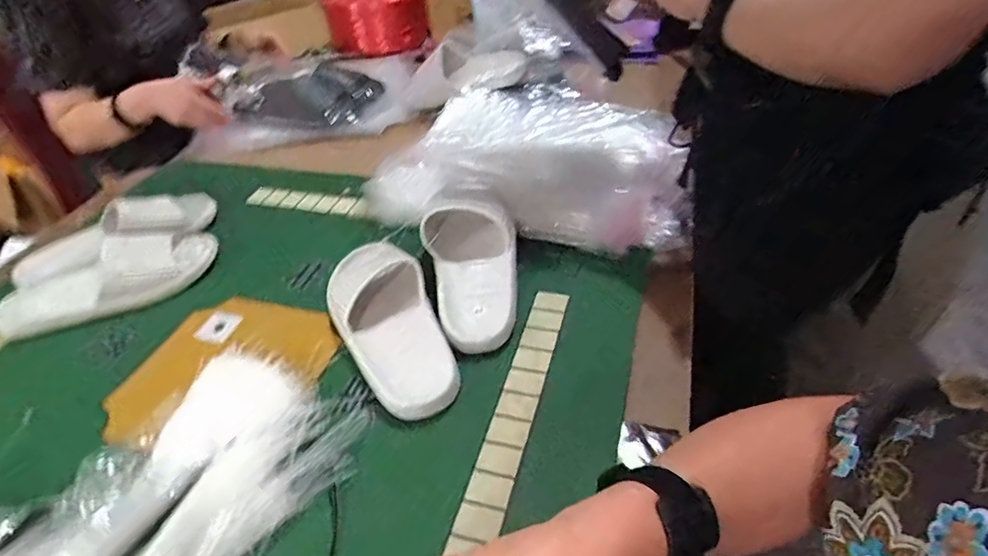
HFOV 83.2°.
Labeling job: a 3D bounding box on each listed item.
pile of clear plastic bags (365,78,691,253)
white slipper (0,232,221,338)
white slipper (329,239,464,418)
[{"bbox_3d":[0.093,-0.199,0.884,0.480,0.078,0.377,9,41,17],"label":"pile of clear plastic bags"},{"bbox_3d":[-0.510,-0.005,0.741,0.263,0.059,0.109,-18,41,-15],"label":"white slipper"},{"bbox_3d":[-0.123,0.041,0.632,0.104,0.066,0.258,-21,41,-18],"label":"white slipper"}]

